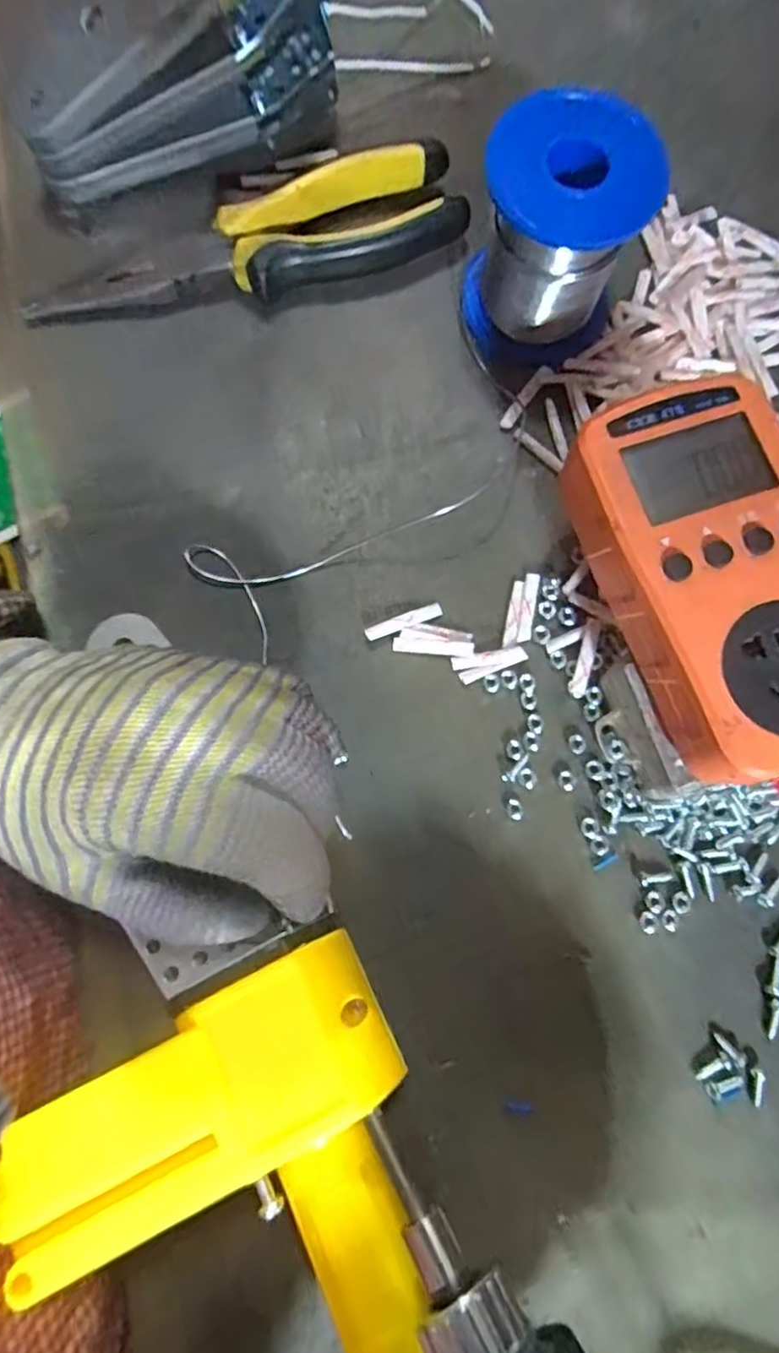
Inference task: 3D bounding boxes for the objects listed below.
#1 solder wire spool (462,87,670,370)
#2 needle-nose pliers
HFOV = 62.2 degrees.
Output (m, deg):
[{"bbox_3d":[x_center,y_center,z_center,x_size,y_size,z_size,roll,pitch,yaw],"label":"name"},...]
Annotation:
[{"bbox_3d":[0.063,-0.166,0.245,0.059,0.068,0.056,0,80,1],"label":"solder wire spool"},{"bbox_3d":[-0.059,-0.176,0.271,0.181,0.024,0.039,-19,80,-3],"label":"needle-nose pliers"}]

